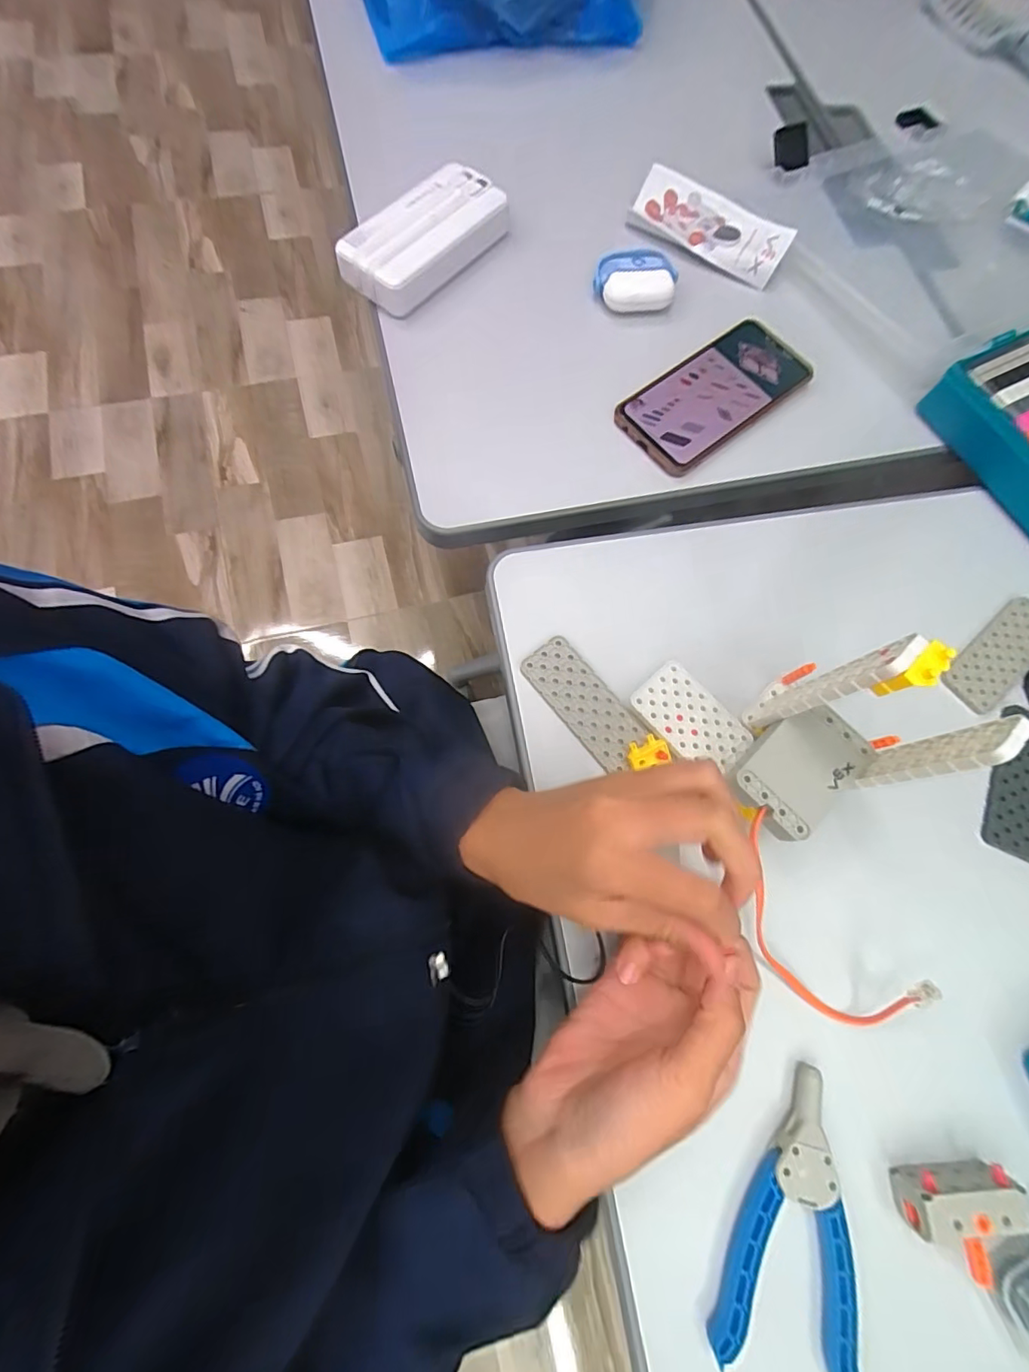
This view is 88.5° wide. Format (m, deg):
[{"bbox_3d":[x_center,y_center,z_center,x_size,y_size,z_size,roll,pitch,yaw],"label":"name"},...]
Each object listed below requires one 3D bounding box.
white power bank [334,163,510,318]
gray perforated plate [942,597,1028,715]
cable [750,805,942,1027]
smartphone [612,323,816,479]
[{"bbox_3d":[-0.075,-0.367,0.429,0.073,0.029,0.142,37,74,7],"label":"white power bank"},{"bbox_3d":[0.344,-0.023,0.373,0.098,0.004,0.041,-38,79,-11],"label":"gray perforated plate"},{"bbox_3d":[0.165,0.140,0.300,0.052,0.039,0.135,-40,80,-14],"label":"cable"},{"bbox_3d":[0.160,-0.231,0.419,0.163,0.014,0.071,-38,79,-14],"label":"smartphone"}]

